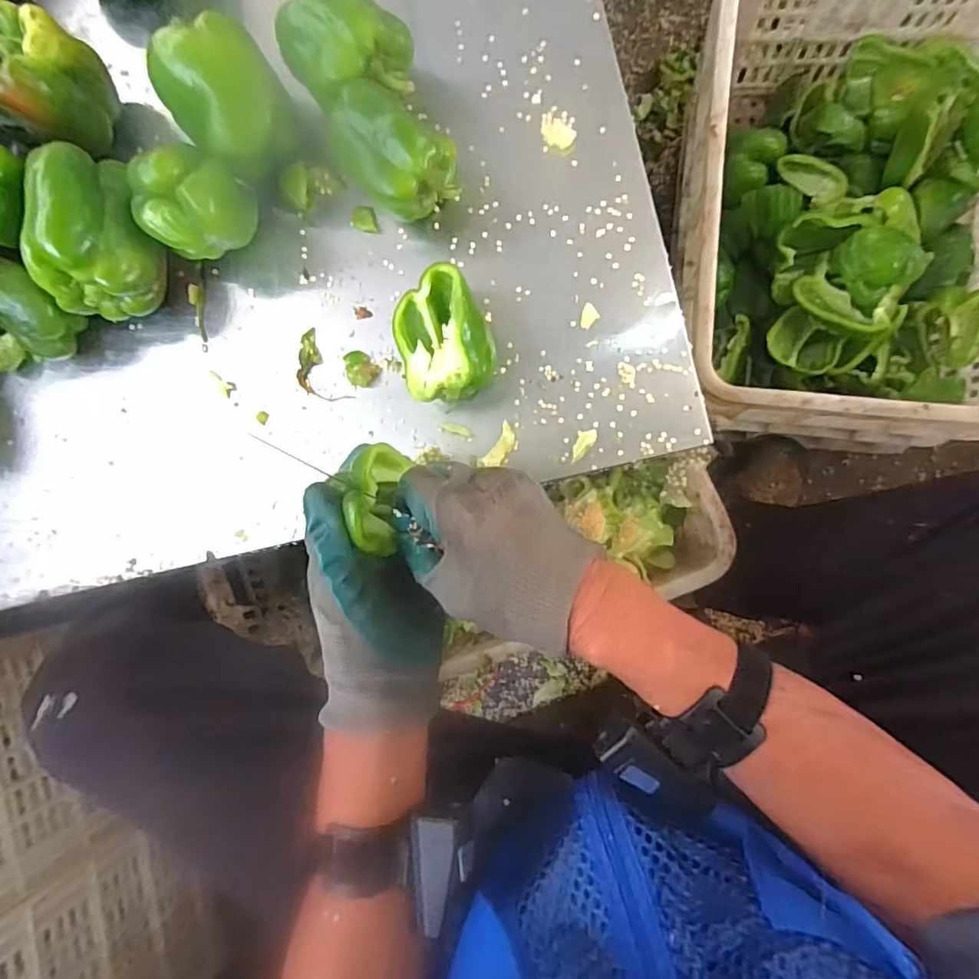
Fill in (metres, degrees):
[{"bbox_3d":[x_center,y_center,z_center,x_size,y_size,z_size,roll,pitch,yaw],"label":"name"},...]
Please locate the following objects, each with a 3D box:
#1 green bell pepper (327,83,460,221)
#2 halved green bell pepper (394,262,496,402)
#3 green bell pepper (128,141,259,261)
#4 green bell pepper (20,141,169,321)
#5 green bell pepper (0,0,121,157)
[{"bbox_3d":[-0.076,-0.261,0.436,0.093,0.068,0.072,39,94,8],"label":"green bell pepper"},{"bbox_3d":[-0.037,-0.121,0.434,0.070,0.051,0.104,-19,85,7],"label":"halved green bell pepper"},{"bbox_3d":[-0.239,-0.228,0.452,0.058,0.082,0.072,28,92,8],"label":"green bell pepper"},{"bbox_3d":[-0.319,-0.213,0.462,0.071,0.089,0.120,-2,88,8],"label":"green bell pepper"},{"bbox_3d":[-0.373,-0.341,0.461,0.075,0.072,0.085,9,90,9],"label":"green bell pepper"}]

